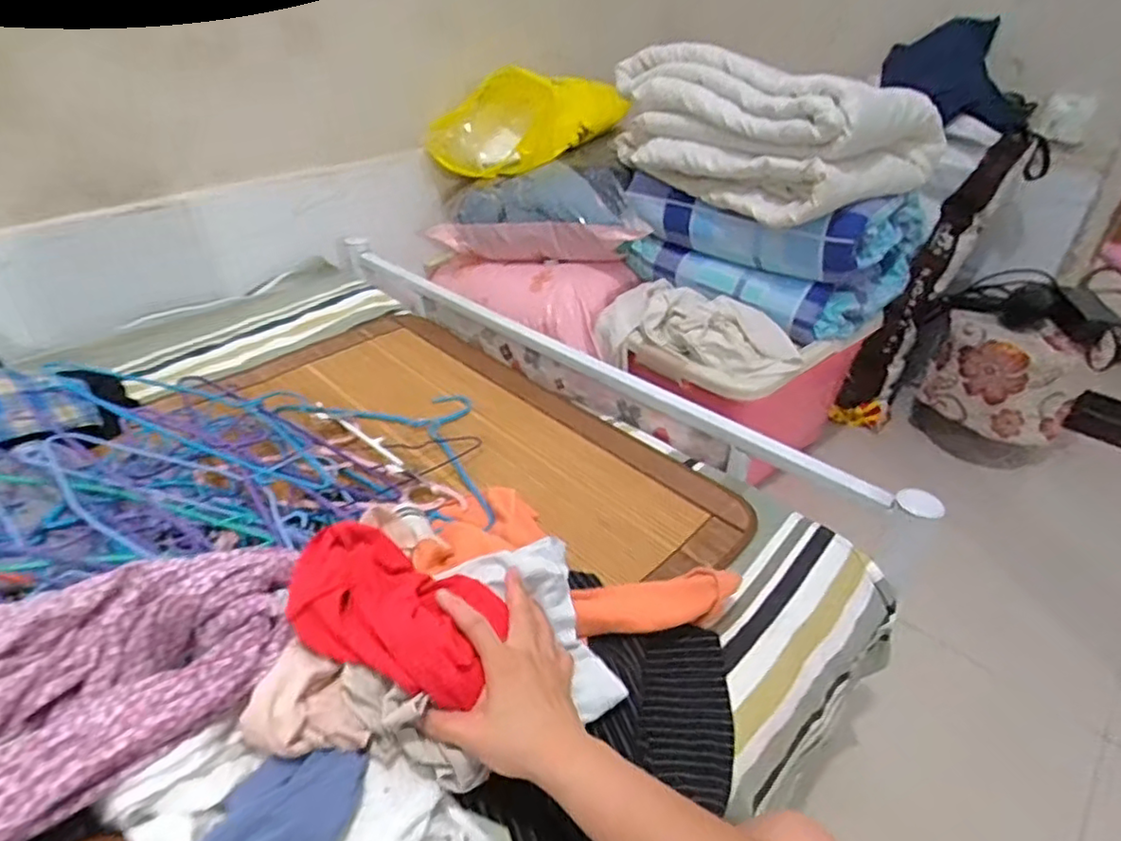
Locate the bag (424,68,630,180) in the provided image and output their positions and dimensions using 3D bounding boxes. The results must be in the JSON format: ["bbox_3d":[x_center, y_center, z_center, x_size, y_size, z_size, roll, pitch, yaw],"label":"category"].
[{"bbox_3d":[-0.070,-0.693,1.445,0.461,0.186,0.141,-16,38,-3],"label":"bag"}]

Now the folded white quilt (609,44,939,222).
[{"bbox_3d":[0.430,-0.622,1.317,0.466,0.222,0.554,-25,44,-32],"label":"folded white quilt"}]

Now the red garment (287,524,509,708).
[{"bbox_3d":[-0.127,0.142,0.504,0.152,0.058,0.109,11,37,12],"label":"red garment"}]

